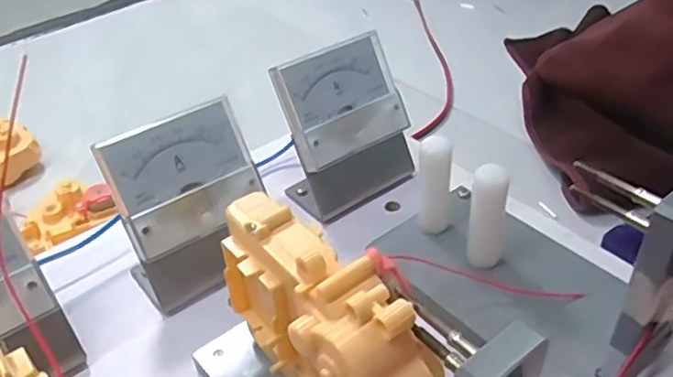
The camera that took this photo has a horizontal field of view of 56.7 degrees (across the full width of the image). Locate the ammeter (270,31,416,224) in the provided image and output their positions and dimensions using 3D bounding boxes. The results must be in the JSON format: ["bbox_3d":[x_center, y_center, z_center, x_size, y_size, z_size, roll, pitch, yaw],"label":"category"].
[{"bbox_3d":[0.006,-0.033,0.330,0.068,0.072,0.047,-27,44,-25],"label":"ammeter"}]

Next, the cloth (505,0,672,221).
[{"bbox_3d":[0.239,-0.116,0.497,0.183,0.110,0.260,-7,39,-2],"label":"cloth"}]

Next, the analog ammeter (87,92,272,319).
[{"bbox_3d":[-0.066,0.008,0.288,0.068,0.072,0.041,-28,45,-26],"label":"analog ammeter"}]

